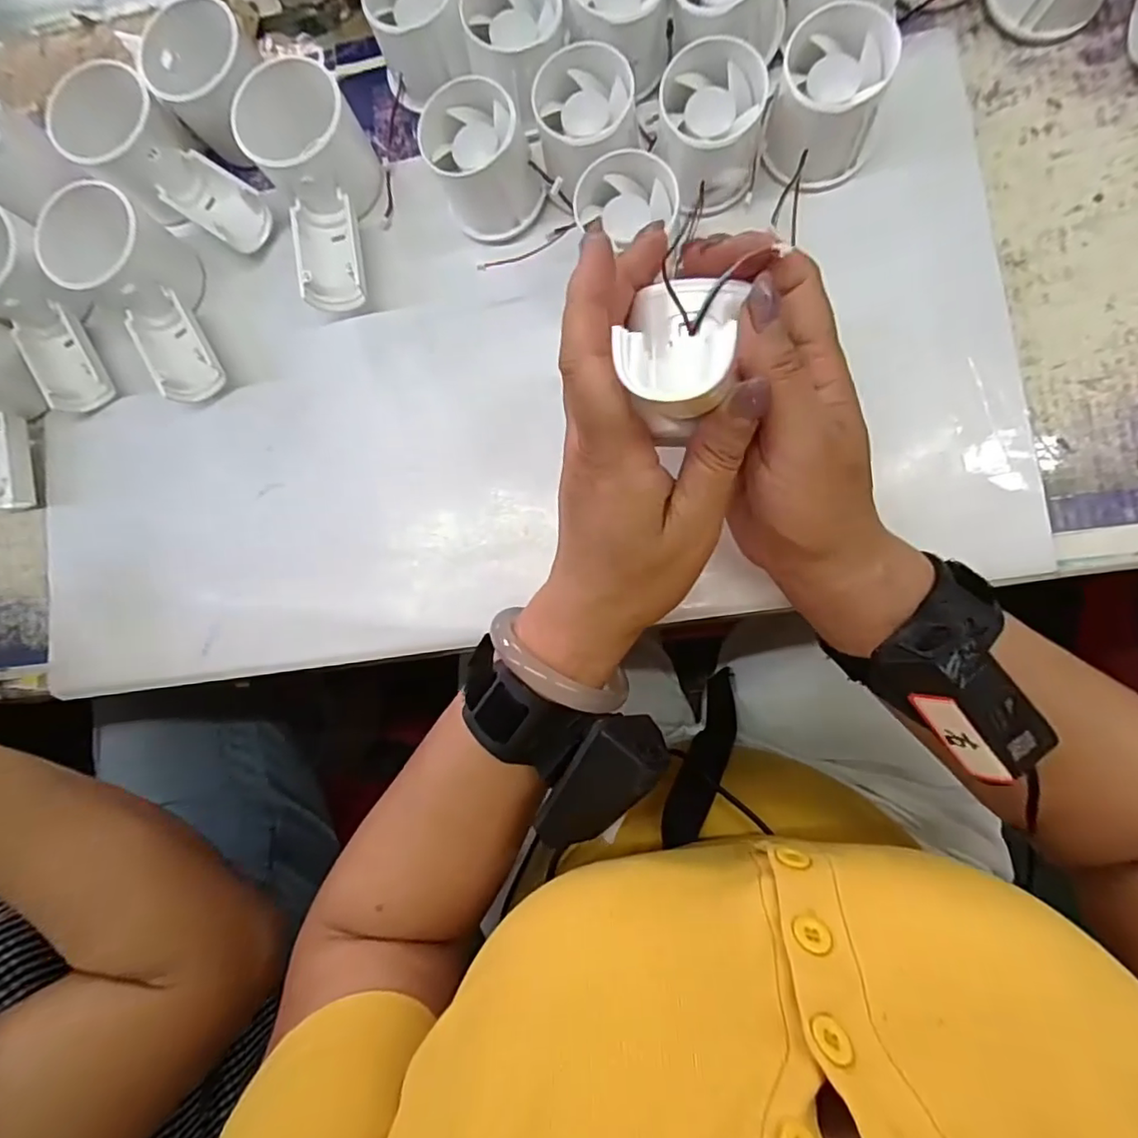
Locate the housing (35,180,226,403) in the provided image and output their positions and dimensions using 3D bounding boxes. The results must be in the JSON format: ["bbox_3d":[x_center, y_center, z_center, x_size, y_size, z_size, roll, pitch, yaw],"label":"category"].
[{"bbox_3d":[-0.240,-0.157,0.334,0.058,0.053,0.112,-41,82,3],"label":"housing"}]

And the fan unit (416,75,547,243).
[{"bbox_3d":[-0.045,-0.215,0.315,0.052,0.049,0.061,-30,83,4],"label":"fan unit"}]

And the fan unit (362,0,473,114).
[{"bbox_3d":[-0.083,-0.305,0.332,0.051,0.049,0.059,-11,85,6],"label":"fan unit"}]

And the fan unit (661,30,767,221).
[{"bbox_3d":[0.072,-0.223,0.300,0.054,0.048,0.056,-14,84,6],"label":"fan unit"}]

